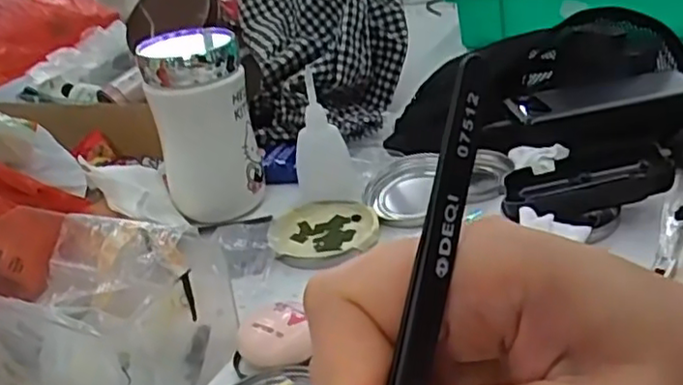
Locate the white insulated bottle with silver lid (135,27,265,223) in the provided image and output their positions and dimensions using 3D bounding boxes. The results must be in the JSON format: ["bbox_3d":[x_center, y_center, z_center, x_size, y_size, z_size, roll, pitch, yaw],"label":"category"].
[{"bbox_3d":[-0.110,-0.053,0.537,0.072,0.136,0.063,-16,29,-16],"label":"white insulated bottle with silver lid"}]

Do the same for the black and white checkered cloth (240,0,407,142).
[{"bbox_3d":[-0.017,-0.151,0.679,0.156,0.158,0.184,-11,26,-2],"label":"black and white checkered cloth"}]

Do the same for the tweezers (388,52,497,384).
[{"bbox_3d":[0.015,0.036,0.142,0.005,0.132,0.009,12,-1,33],"label":"tweezers"}]

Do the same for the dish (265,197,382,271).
[{"bbox_3d":[-0.015,0.030,0.499,0.078,0.014,0.071,-6,27,3],"label":"dish"}]

